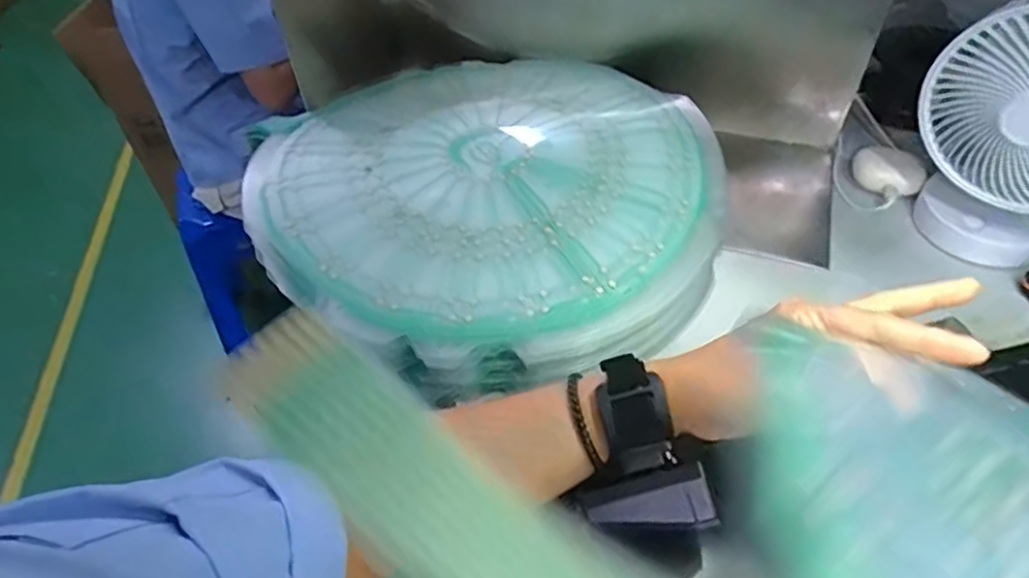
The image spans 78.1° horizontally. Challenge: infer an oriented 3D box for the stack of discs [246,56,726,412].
[{"bbox_3d":[-0.017,-0.078,0.523,0.365,0.068,0.361,33,56,29],"label":"stack of discs"}]

